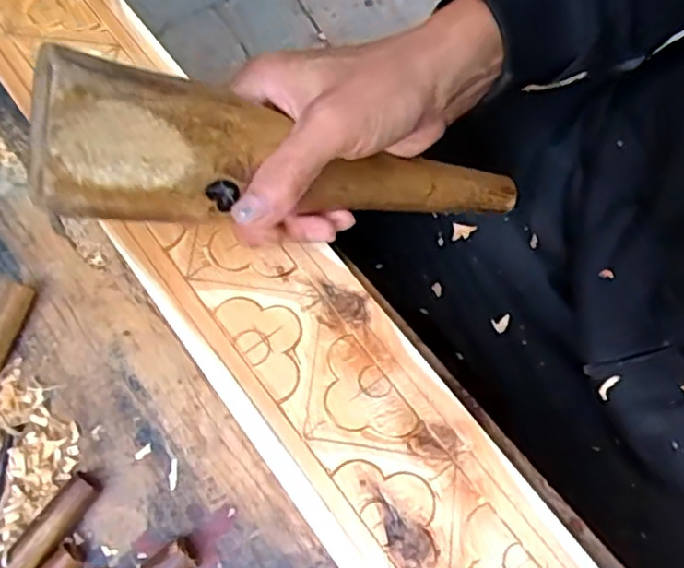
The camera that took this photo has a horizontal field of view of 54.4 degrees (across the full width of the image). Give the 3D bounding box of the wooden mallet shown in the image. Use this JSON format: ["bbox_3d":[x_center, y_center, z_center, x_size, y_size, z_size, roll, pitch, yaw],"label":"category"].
[{"bbox_3d":[-0.017,-0.059,0.333,0.256,0.047,0.055,3,64,-35],"label":"wooden mallet"}]

